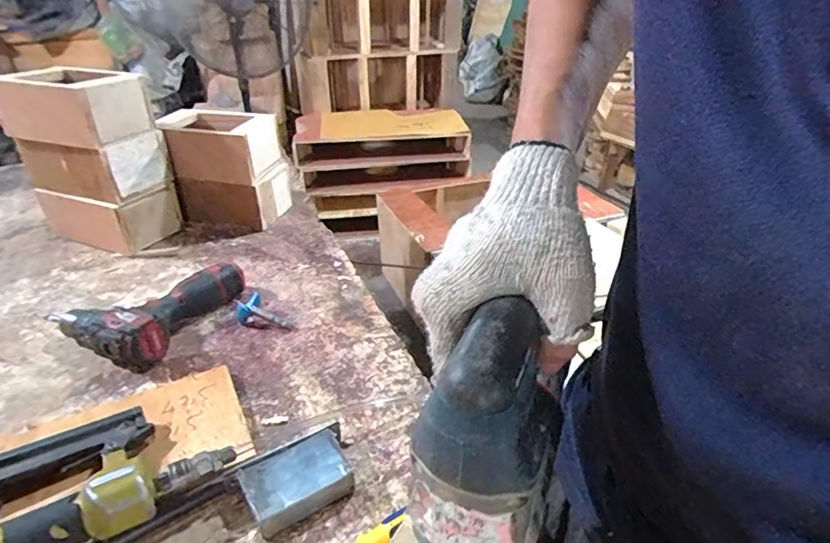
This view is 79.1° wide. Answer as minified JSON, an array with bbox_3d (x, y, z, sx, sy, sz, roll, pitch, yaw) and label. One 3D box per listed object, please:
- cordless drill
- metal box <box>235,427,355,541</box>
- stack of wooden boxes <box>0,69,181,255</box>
[{"bbox_3d":[-0.357,0.039,0.683,0.155,0.060,0.193,13,36,21],"label":"cordless drill"},{"bbox_3d":[-0.108,0.194,0.463,0.089,0.033,0.061,-22,38,-29],"label":"metal box"},{"bbox_3d":[-0.534,-0.177,0.834,0.206,0.267,0.117,10,35,17],"label":"stack of wooden boxes"}]

